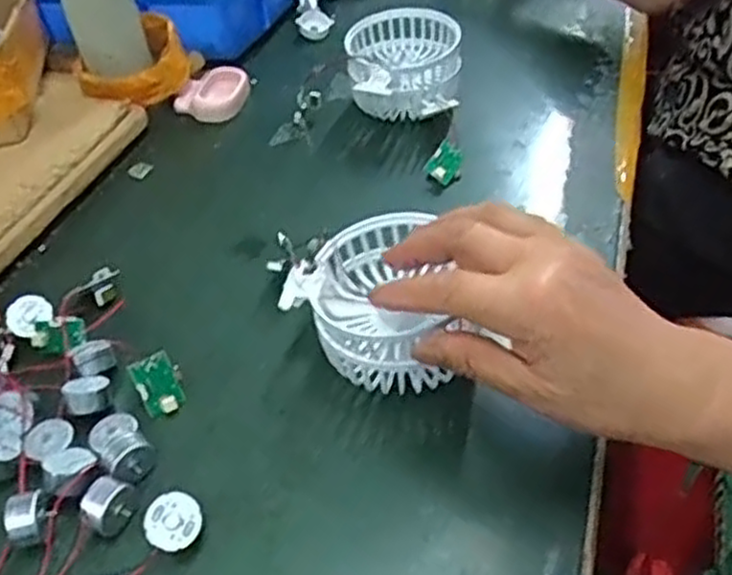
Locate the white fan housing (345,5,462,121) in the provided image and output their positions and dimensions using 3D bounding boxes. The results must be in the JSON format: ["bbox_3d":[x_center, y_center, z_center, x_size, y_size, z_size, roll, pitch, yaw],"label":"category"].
[{"bbox_3d":[0.030,-0.176,0.600,0.086,0.068,0.095,0,42,7],"label":"white fan housing"}]

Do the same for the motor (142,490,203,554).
[{"bbox_3d":[-0.086,0.105,0.331,0.024,0.012,0.024,3,71,-9],"label":"motor"}]

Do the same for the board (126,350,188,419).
[{"bbox_3d":[-0.110,0.051,0.396,0.023,0.032,0.005,-27,13,-30],"label":"board"}]

